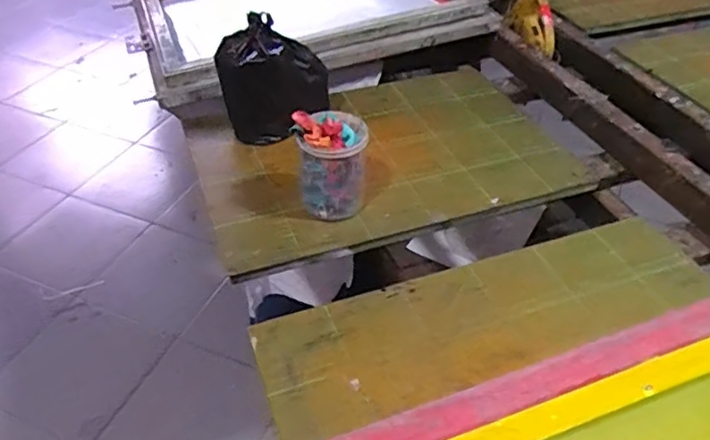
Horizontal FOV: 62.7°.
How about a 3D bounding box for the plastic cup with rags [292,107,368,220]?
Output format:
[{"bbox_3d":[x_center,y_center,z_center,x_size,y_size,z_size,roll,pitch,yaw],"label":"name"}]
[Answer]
[{"bbox_3d":[-0.029,-0.080,0.810,0.091,0.139,0.098,-3,44,3],"label":"plastic cup with rags"}]

